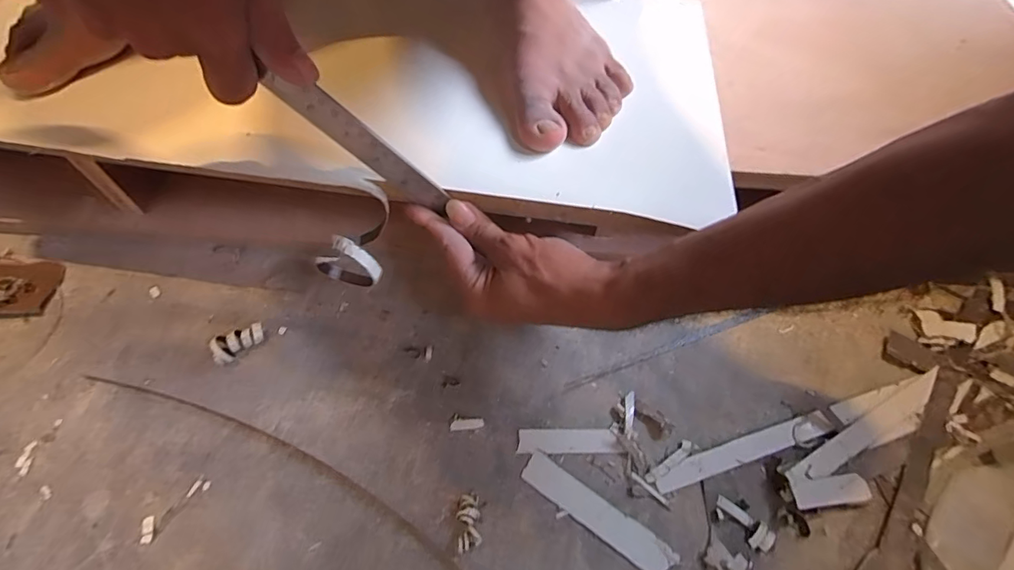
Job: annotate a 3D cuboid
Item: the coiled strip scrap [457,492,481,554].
[{"bbox_3d":[-0.029,0.177,0.349,0.017,0.012,0.039,-3,60,-5],"label":"coiled strip scrap"}]

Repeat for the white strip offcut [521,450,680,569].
[{"bbox_3d":[0.070,0.178,0.363,0.126,0.004,0.025,33,63,15],"label":"white strip offcut"}]

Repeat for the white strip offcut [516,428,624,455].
[{"bbox_3d":[0.052,0.131,0.393,0.084,0.004,0.020,1,60,-3],"label":"white strip offcut"}]

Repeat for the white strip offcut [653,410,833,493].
[{"bbox_3d":[0.198,0.138,0.390,0.160,0.006,0.019,-15,62,-12],"label":"white strip offcut"}]

